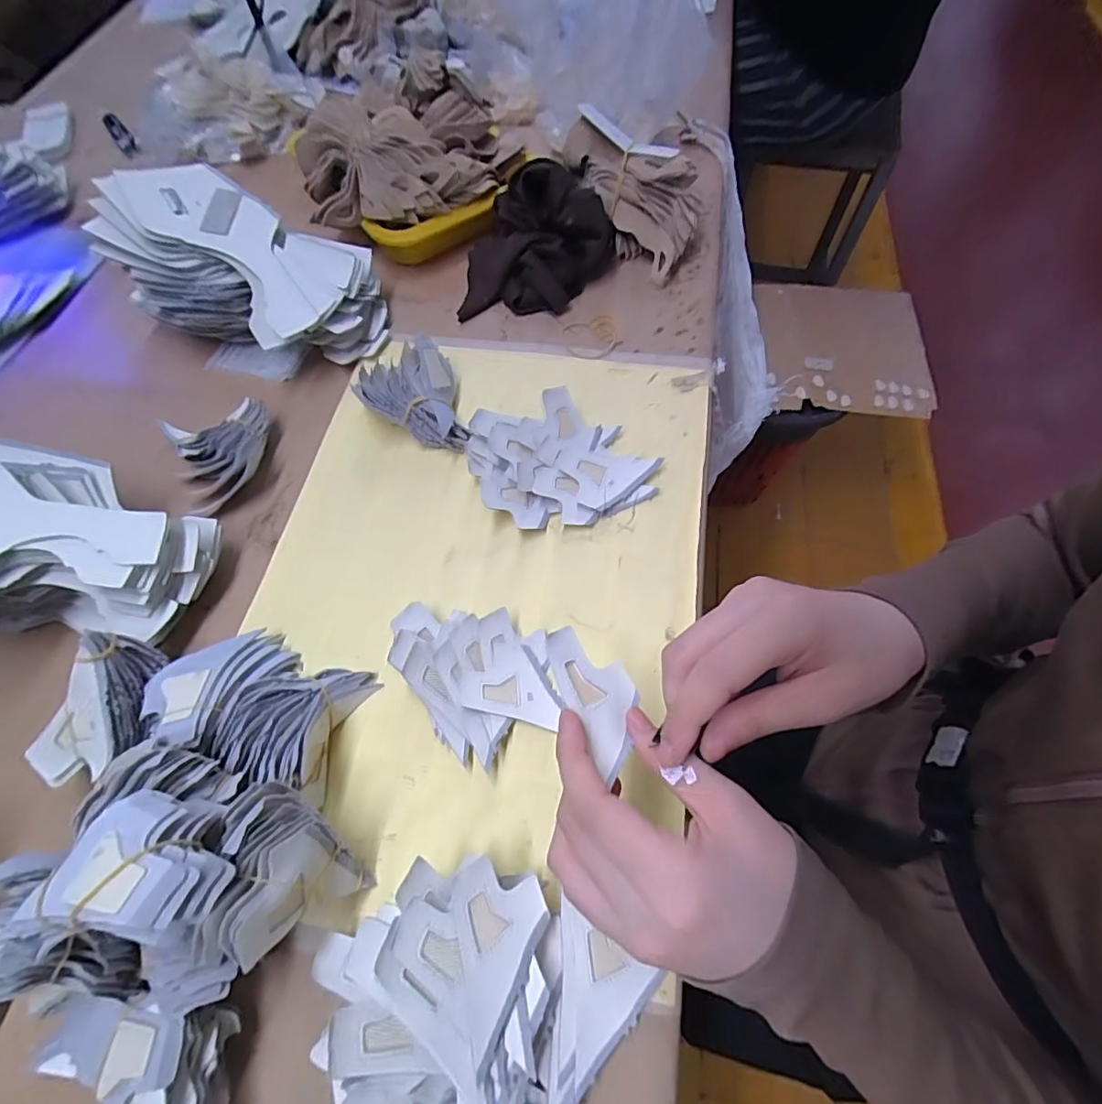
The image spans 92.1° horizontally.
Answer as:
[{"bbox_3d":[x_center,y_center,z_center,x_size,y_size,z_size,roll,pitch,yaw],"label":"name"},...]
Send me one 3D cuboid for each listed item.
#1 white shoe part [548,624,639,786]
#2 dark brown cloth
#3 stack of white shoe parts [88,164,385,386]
[{"bbox_3d":[0.023,0.065,0.250,0.042,0.004,0.068,-10,56,-40],"label":"white shoe part"},{"bbox_3d":[-0.014,-0.301,0.506,0.148,0.079,0.127,-1,64,1],"label":"dark brown cloth"},{"bbox_3d":[-0.261,-0.243,0.466,0.208,0.110,0.127,15,65,9],"label":"stack of white shoe parts"}]

